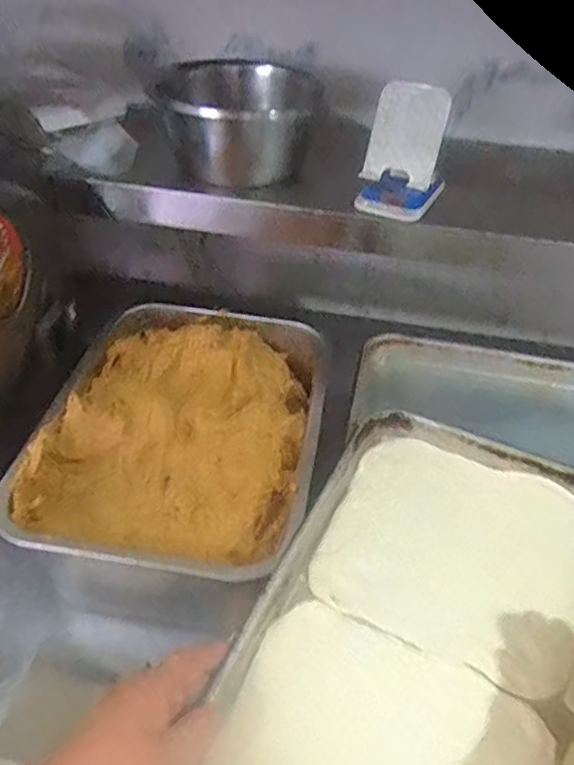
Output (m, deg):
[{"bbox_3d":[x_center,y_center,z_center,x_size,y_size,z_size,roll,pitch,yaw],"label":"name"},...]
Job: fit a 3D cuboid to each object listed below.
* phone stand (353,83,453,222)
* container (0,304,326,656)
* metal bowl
[{"bbox_3d":[0.126,-0.240,0.618,0.088,0.114,0.083,12,42,8],"label":"phone stand"},{"bbox_3d":[-0.103,0.066,0.642,0.264,0.149,0.364,9,42,5],"label":"container"},{"bbox_3d":[-0.053,-0.298,0.696,0.160,0.103,0.160,3,42,-2],"label":"metal bowl"}]

